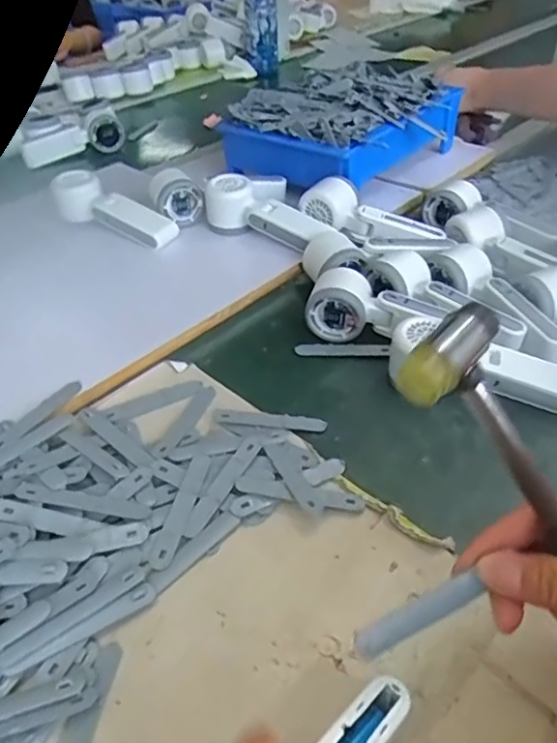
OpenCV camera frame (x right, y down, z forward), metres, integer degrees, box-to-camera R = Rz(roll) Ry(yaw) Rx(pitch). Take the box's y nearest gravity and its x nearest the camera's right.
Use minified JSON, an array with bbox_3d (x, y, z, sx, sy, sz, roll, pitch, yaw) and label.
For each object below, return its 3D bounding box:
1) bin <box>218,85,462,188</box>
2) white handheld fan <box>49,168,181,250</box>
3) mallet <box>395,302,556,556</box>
[{"bbox_3d":[0.098,-0.341,0.838,0.233,0.080,0.291,28,50,28],"label":"bin"},{"bbox_3d":[-0.196,-0.190,0.713,0.162,0.045,0.054,26,47,6],"label":"white handheld fan"},{"bbox_3d":[0.138,0.073,0.287,0.021,0.229,0.055,-23,18,50],"label":"mallet"}]

